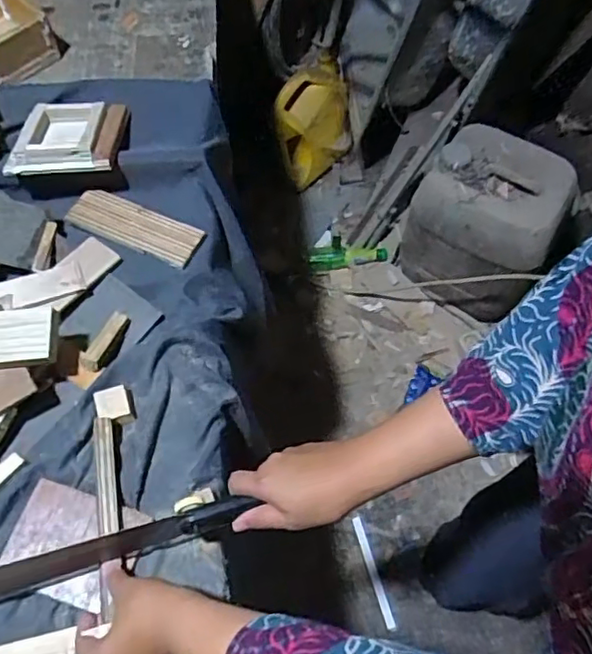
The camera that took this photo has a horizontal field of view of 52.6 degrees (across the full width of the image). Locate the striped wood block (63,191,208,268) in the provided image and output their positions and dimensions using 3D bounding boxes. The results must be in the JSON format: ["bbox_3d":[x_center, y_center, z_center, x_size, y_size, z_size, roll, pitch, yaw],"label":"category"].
[{"bbox_3d":[-0.183,-0.113,0.679,0.154,0.017,0.049,21,65,10],"label":"striped wood block"}]

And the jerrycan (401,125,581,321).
[{"bbox_3d":[0.393,-0.199,1.315,0.286,0.320,0.284,31,67,15],"label":"jerrycan"}]

